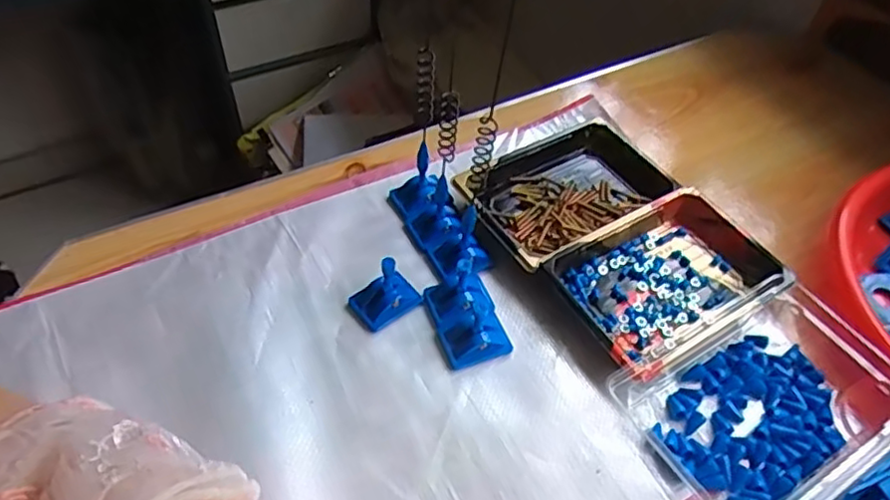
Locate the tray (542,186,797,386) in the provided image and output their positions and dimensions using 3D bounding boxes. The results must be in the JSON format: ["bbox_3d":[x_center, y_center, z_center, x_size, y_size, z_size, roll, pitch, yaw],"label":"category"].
[{"bbox_3d":[0.163,0.018,0.468,0.163,0.028,0.109,-25,55,-22],"label":"tray"}]

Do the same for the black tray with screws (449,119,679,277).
[{"bbox_3d":[0.101,-0.049,0.526,0.162,0.021,0.107,-24,55,-22],"label":"black tray with screws"}]

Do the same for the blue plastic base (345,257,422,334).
[{"bbox_3d":[-0.041,0.025,0.440,0.045,0.040,0.030,-26,56,-23],"label":"blue plastic base"}]

